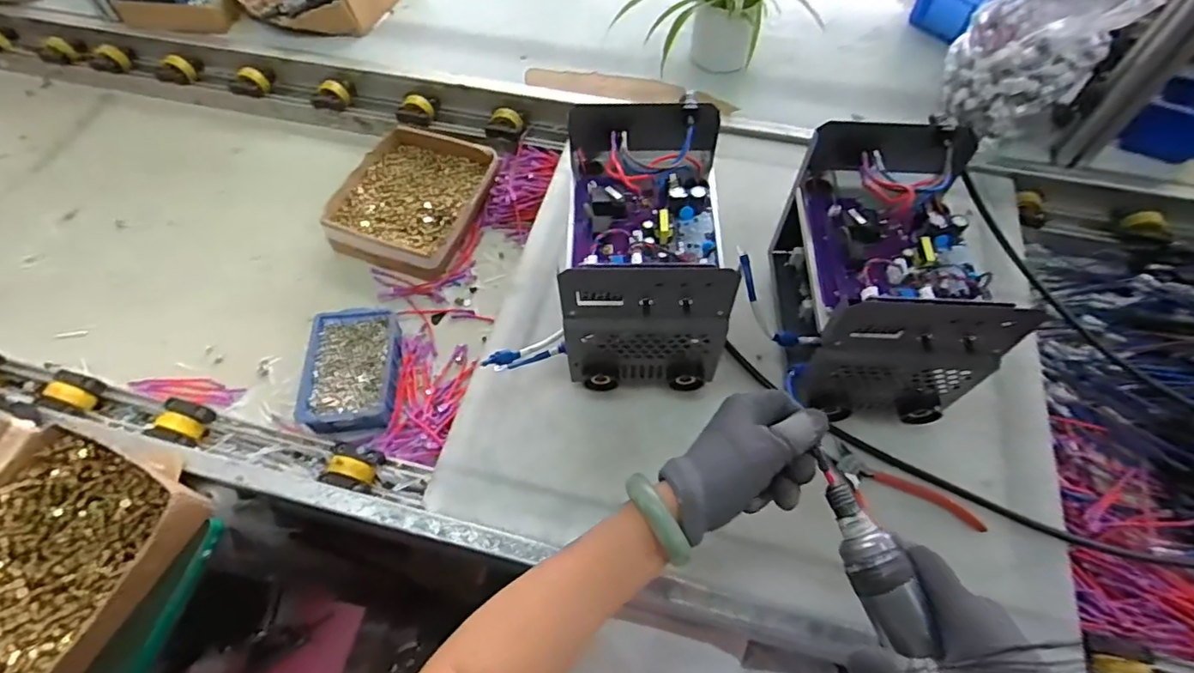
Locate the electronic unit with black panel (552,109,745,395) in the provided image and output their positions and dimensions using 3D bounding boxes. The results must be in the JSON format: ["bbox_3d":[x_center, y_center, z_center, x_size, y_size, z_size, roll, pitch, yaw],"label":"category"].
[{"bbox_3d":[0.046,-0.083,0.586,0.144,0.190,0.234,1,60,1],"label":"electronic unit with black panel"}]

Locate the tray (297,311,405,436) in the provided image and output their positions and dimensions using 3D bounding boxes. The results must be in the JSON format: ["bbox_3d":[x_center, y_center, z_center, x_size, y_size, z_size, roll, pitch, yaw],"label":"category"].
[{"bbox_3d":[-0.294,0.042,0.692,0.100,0.047,0.148,-5,60,-2],"label":"tray"}]

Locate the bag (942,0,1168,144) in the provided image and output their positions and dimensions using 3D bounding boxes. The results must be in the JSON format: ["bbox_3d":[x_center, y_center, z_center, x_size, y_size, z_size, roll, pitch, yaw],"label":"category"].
[{"bbox_3d":[0.560,-0.393,0.714,0.160,0.217,0.221,28,64,16],"label":"bag"}]

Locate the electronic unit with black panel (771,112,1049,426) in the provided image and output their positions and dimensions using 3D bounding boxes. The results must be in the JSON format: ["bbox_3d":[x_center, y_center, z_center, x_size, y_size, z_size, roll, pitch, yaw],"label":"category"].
[{"bbox_3d":[0.275,-0.063,0.554,0.161,0.166,0.241,0,60,1],"label":"electronic unit with black panel"}]

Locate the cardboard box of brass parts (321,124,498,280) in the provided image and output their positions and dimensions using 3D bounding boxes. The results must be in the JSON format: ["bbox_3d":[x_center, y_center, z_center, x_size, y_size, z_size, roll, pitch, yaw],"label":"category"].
[{"bbox_3d":[-0.265,-0.200,0.835,0.208,0.052,0.227,16,62,10],"label":"cardboard box of brass parts"}]

